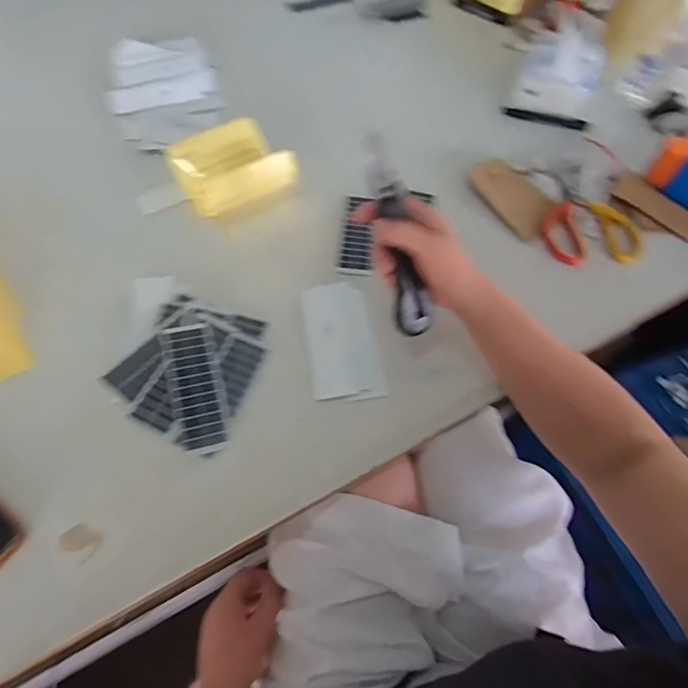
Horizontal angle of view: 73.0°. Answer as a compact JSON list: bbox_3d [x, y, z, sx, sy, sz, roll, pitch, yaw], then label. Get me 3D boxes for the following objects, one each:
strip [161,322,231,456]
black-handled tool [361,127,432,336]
[{"bbox_3d":[-0.145,0.039,0.457,0.048,0.004,0.133,-11,65,-19],"label":"strip"},{"bbox_3d":[0.049,-0.095,0.419,0.031,0.187,0.027,-22,17,-15],"label":"black-handled tool"}]

